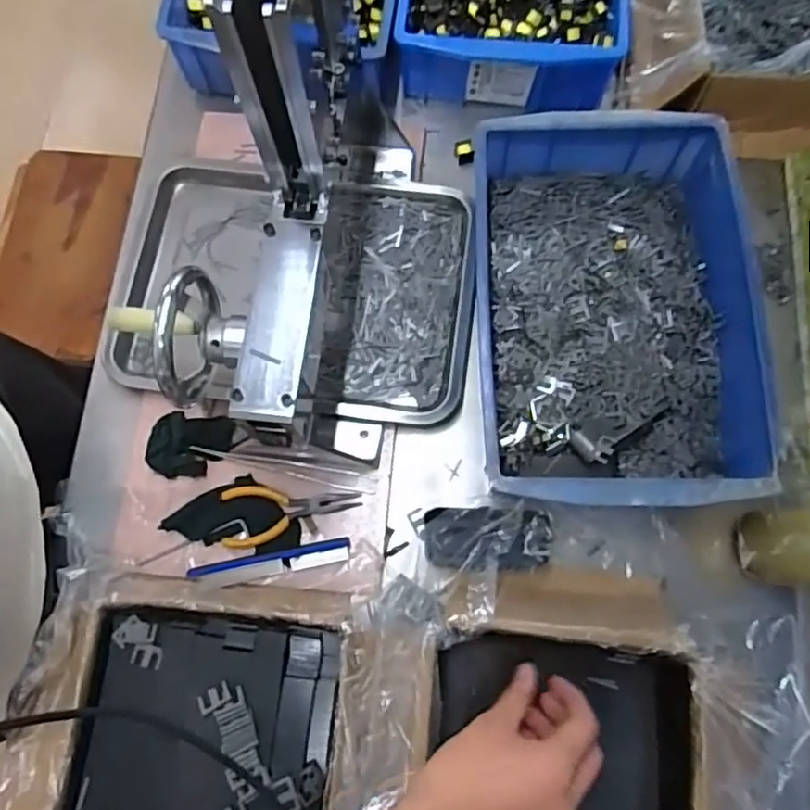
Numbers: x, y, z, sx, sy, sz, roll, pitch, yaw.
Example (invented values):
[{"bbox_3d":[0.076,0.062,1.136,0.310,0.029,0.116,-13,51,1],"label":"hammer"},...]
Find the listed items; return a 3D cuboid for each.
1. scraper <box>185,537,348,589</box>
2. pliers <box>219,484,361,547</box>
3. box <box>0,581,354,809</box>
[{"bbox_3d":[-0.119,0.142,0.560,0.139,0.012,0.021,-11,73,-1],"label":"scraper"},{"bbox_3d":[-0.103,0.100,0.571,0.124,0.013,0.053,-3,74,1],"label":"pliers"},{"bbox_3d":[-0.192,0.350,0.481,0.278,0.062,0.404,3,74,3],"label":"box"}]

